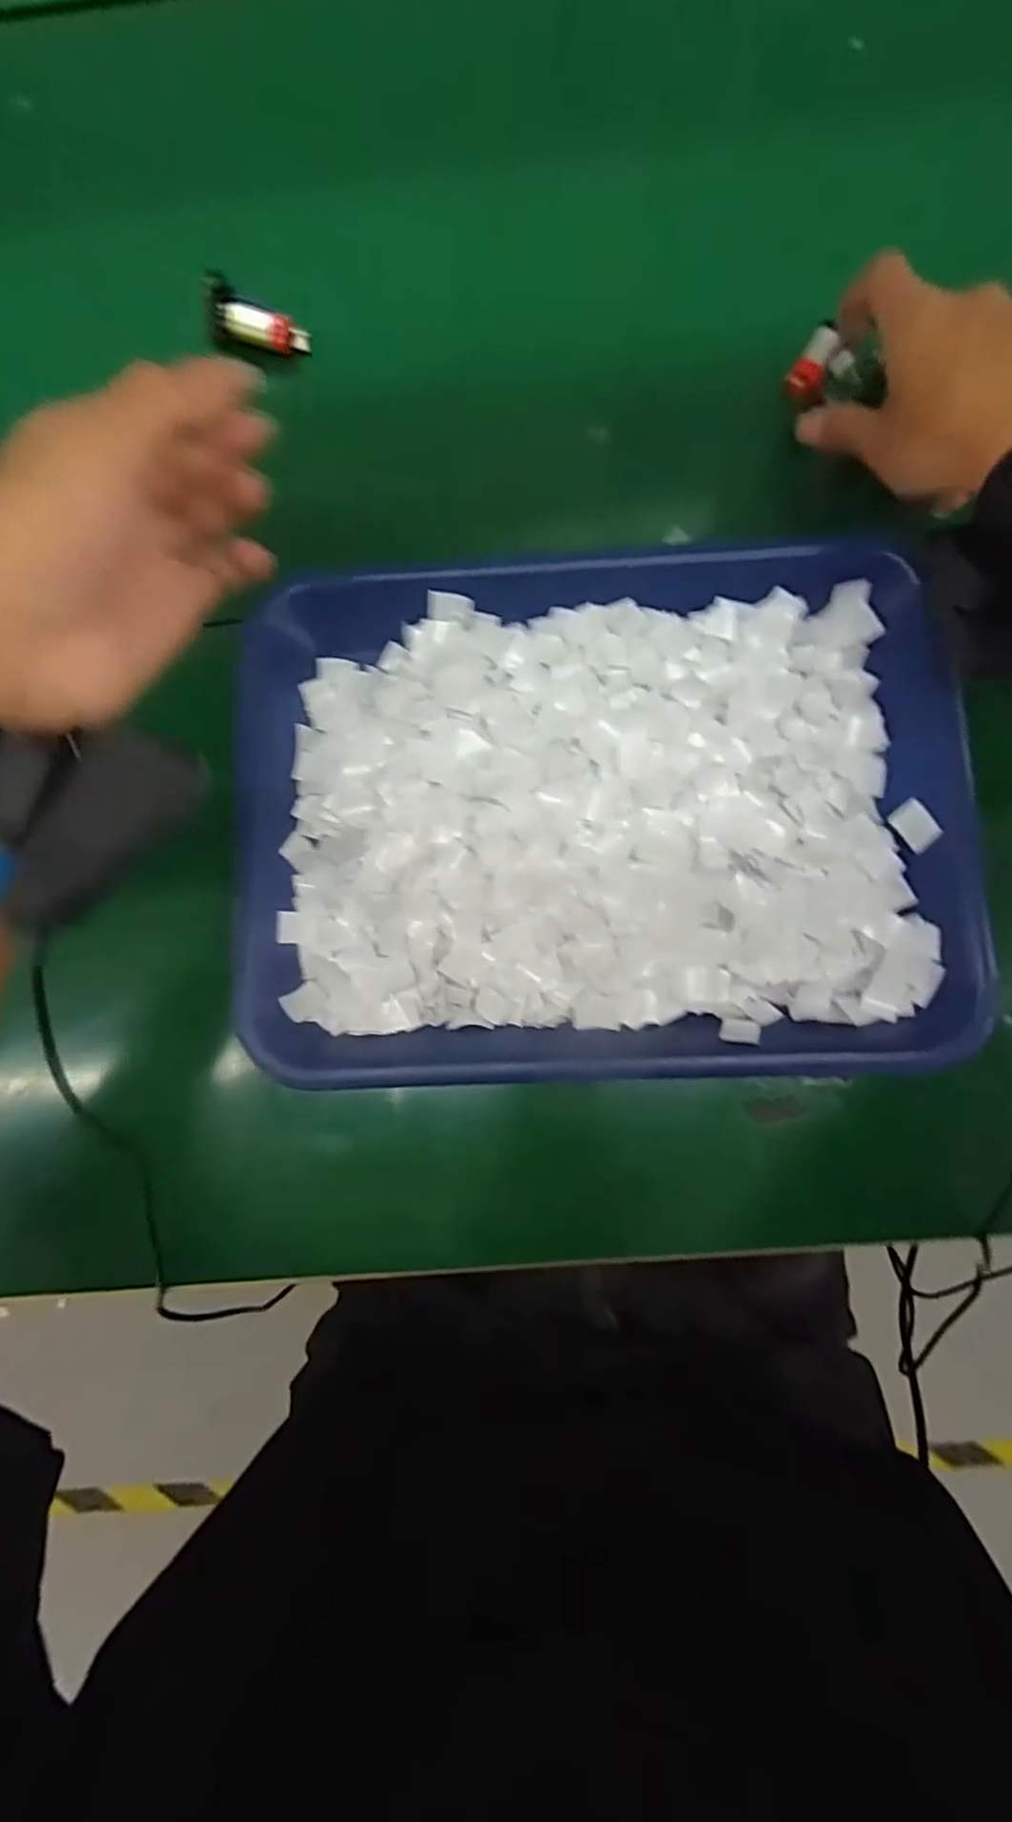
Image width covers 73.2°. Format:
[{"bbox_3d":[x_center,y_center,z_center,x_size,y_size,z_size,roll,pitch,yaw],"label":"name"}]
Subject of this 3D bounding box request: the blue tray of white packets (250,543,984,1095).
[{"bbox_3d":[0.043,-0.047,0.326,0.332,0.036,0.251,-2,85,2],"label":"blue tray of white packets"}]

